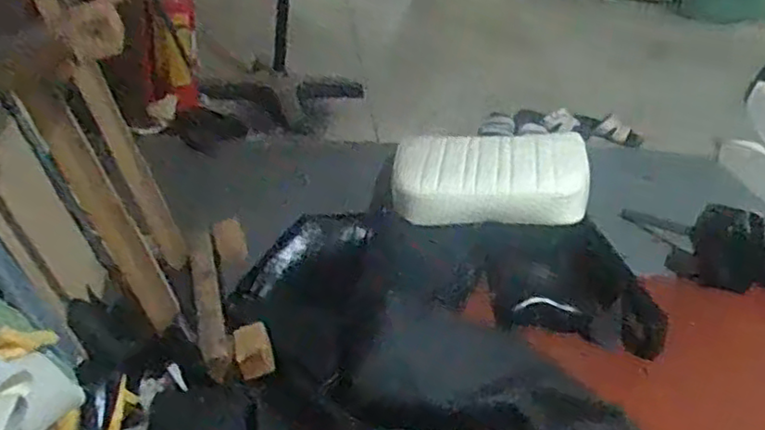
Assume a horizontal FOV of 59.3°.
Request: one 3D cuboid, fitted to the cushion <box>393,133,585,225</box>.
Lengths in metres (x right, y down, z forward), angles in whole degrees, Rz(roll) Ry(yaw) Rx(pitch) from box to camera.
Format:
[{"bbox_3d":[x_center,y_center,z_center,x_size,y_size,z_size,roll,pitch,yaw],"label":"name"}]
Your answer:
[{"bbox_3d":[0.262,-0.098,1.618,0.466,0.094,0.395,4,32,1],"label":"cushion"}]

